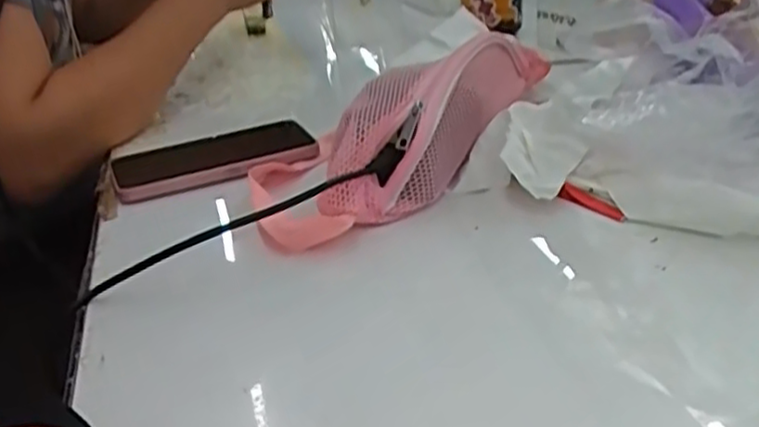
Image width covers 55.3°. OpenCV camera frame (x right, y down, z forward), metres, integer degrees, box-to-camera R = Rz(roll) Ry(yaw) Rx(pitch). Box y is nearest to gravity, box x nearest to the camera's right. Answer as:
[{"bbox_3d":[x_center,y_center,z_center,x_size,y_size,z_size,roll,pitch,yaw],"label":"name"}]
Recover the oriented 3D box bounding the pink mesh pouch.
[{"bbox_3d":[0.049,-0.081,0.551,0.060,0.082,0.359,16,35,32],"label":"pink mesh pouch"}]

